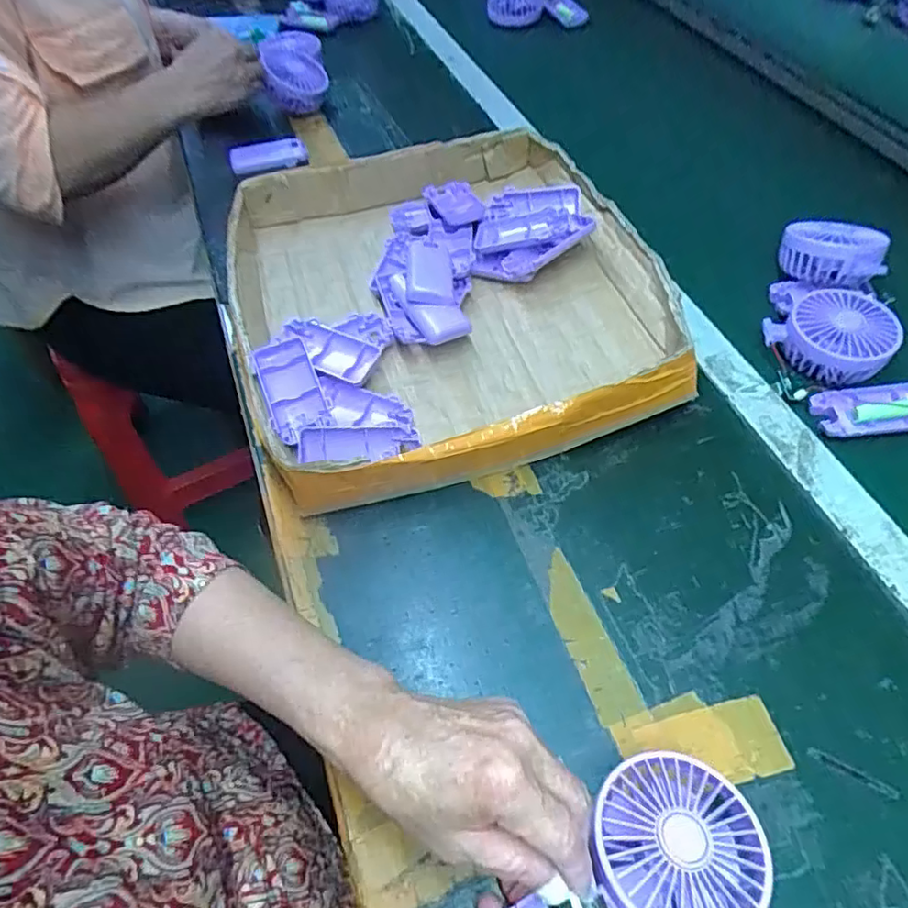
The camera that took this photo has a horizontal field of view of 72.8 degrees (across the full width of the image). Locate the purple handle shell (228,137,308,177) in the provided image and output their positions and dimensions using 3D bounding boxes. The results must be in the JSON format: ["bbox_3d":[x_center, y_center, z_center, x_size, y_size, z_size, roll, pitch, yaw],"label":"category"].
[{"bbox_3d":[-0.236,-0.378,0.782,0.094,0.037,0.015,-14,55,-7],"label":"purple handle shell"}]

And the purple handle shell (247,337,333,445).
[{"bbox_3d":[-0.134,-0.053,0.507,0.046,0.022,0.091,-19,57,-12],"label":"purple handle shell"}]

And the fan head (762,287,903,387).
[{"bbox_3d":[0.340,-0.108,0.548,0.093,0.036,0.085,0,55,1],"label":"fan head"}]

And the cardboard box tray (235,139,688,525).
[{"bbox_3d":[-0.010,-0.164,0.579,0.376,0.061,0.414,-15,56,-10],"label":"cardboard box tray"}]

